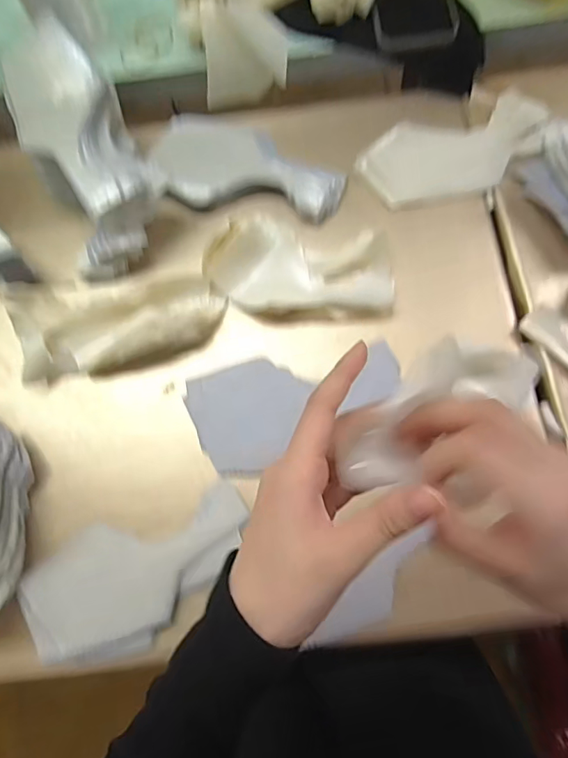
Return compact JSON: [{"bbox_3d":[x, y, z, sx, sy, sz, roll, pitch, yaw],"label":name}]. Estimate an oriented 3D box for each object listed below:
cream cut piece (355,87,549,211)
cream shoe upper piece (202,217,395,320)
[{"bbox_3d":[0.172,-0.230,0.517,0.188,0.017,0.088,-16,73,-2],"label":"cream cut piece"},{"bbox_3d":[0.016,-0.103,0.479,0.172,0.030,0.094,10,74,6],"label":"cream shoe upper piece"}]

